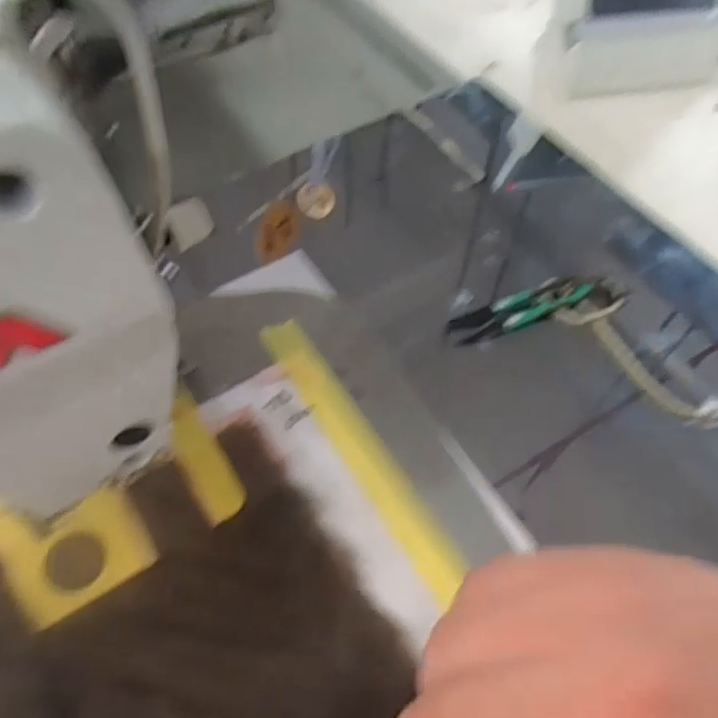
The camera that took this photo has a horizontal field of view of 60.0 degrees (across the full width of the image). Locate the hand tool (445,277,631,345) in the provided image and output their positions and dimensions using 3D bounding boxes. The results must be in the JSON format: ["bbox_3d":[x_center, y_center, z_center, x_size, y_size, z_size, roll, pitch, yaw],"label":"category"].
[{"bbox_3d":[0.123,-0.037,0.431,0.123,0.014,0.036,-8,58,-8],"label":"hand tool"}]

